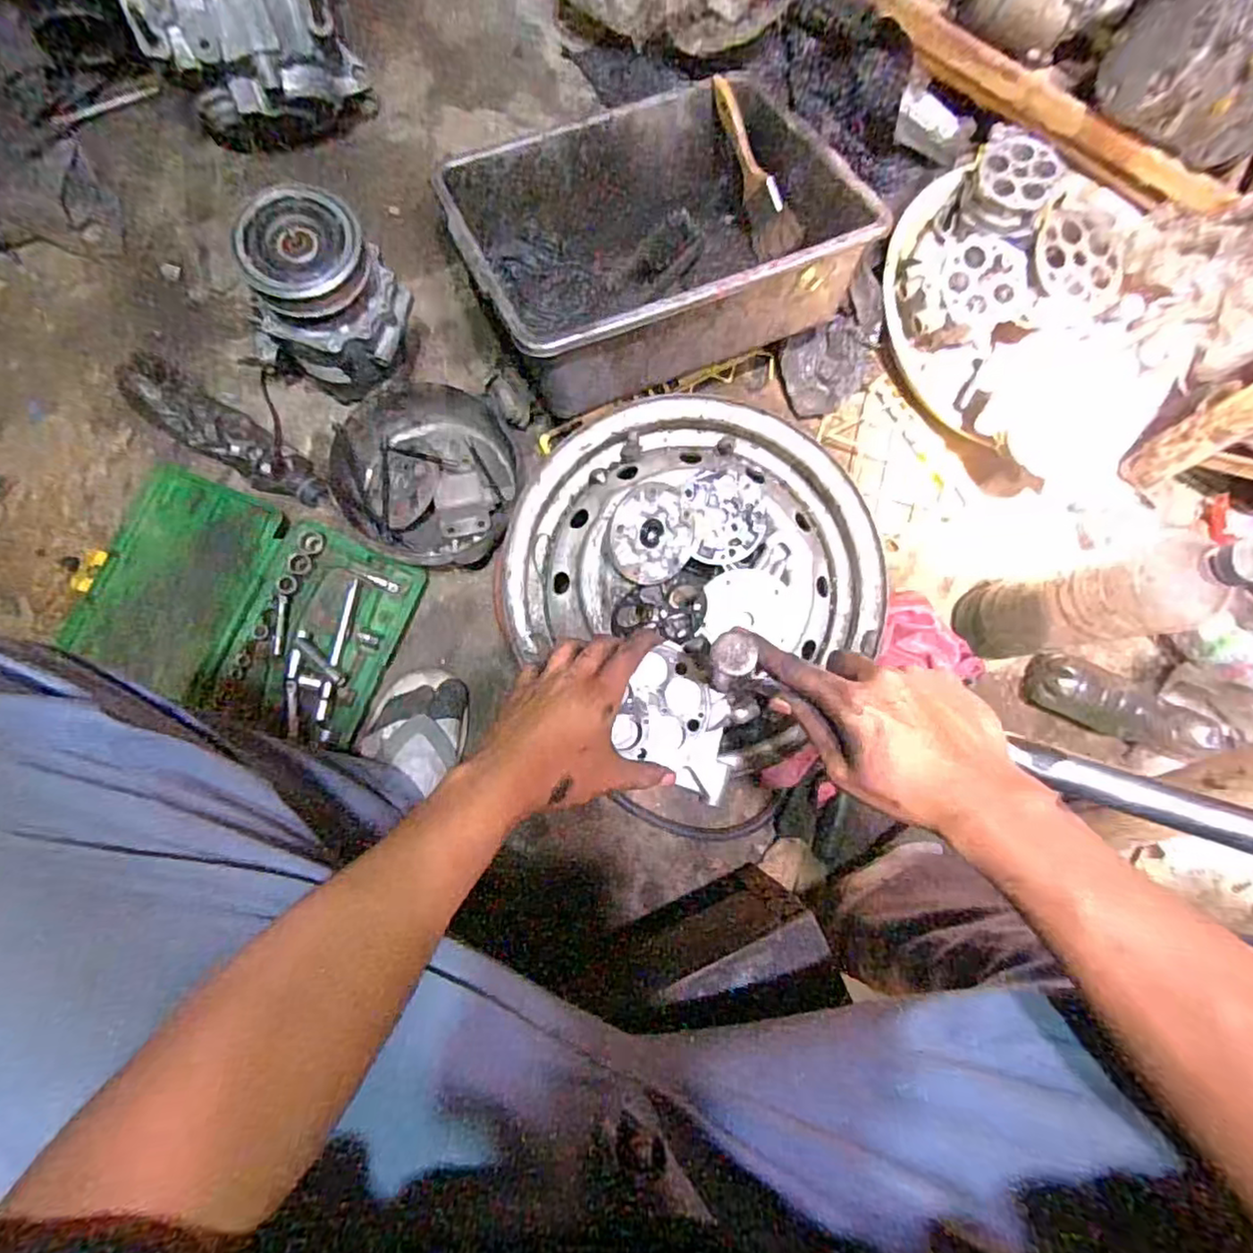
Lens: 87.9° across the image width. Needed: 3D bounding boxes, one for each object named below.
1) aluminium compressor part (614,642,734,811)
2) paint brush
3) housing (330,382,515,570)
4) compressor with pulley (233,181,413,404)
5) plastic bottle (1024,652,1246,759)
[{"bbox_3d":[0.047,0.073,0.497,0.104,0.040,0.085,31,80,0],"label":"aluminium compressor part"},{"bbox_3d":[0.141,-0.515,0.739,0.019,0.071,0.192,-27,99,-8],"label":"paint brush"},{"bbox_3d":[-0.223,-0.165,0.721,0.184,0.071,0.195,1,81,-5],"label":"housing"},{"bbox_3d":[-0.295,-0.319,0.665,0.120,0.186,0.116,1,81,-5],"label":"compressor with pulley"},{"bbox_3d":[0.561,0.094,0.740,0.212,0.070,0.061,22,80,-1],"label":"plastic bottle"}]

